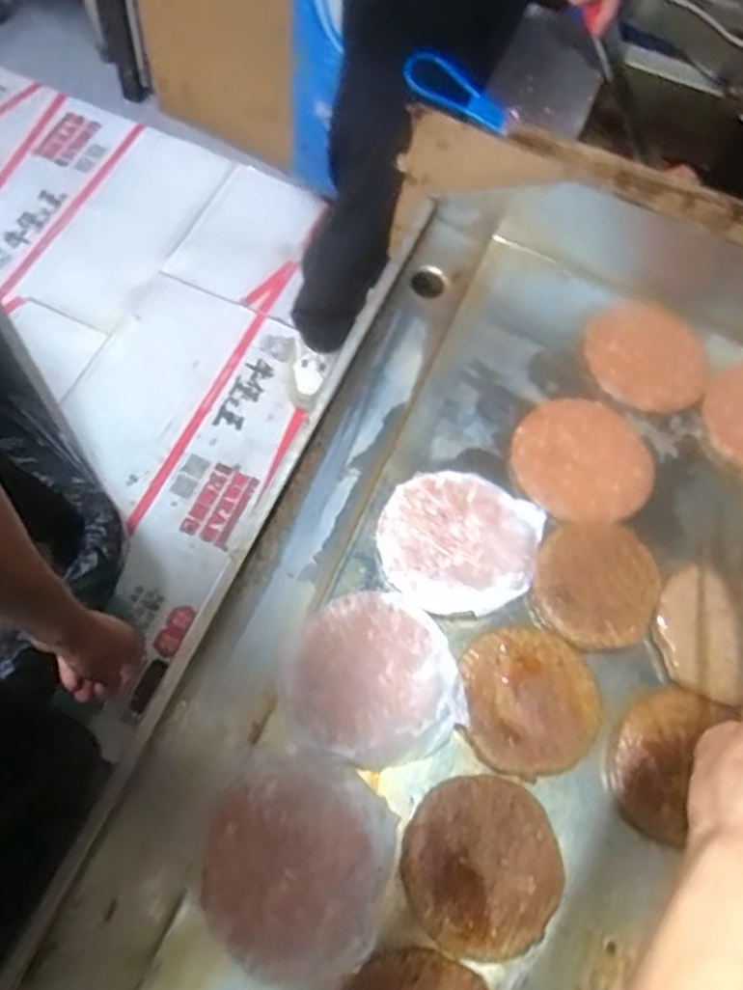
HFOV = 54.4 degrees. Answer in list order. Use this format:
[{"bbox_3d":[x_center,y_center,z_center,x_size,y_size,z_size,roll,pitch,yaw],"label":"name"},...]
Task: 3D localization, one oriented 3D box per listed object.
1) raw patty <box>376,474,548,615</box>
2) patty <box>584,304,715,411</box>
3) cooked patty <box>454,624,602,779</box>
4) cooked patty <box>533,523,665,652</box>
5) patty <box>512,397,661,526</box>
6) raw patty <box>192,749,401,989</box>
[{"bbox_3d":[0.060,0.033,0.512,0.108,0.015,0.103,1,64,-2],"label":"raw patty"},{"bbox_3d":[0.227,-0.116,0.597,0.095,0.006,0.096,1,64,-2],"label":"patty"},{"bbox_3d":[0.105,0.132,0.470,0.089,0.009,0.090,1,64,-2],"label":"cooked patty"},{"bbox_3d":[0.162,0.063,0.518,0.088,0.012,0.092,1,64,-2],"label":"cooked patty"},{"bbox_3d":[0.162,-0.027,0.555,0.106,0.005,0.103,1,64,-2],"label":"patty"},{"bbox_3d":[-0.043,0.213,0.420,0.106,0.019,0.112,1,64,-2],"label":"raw patty"}]

